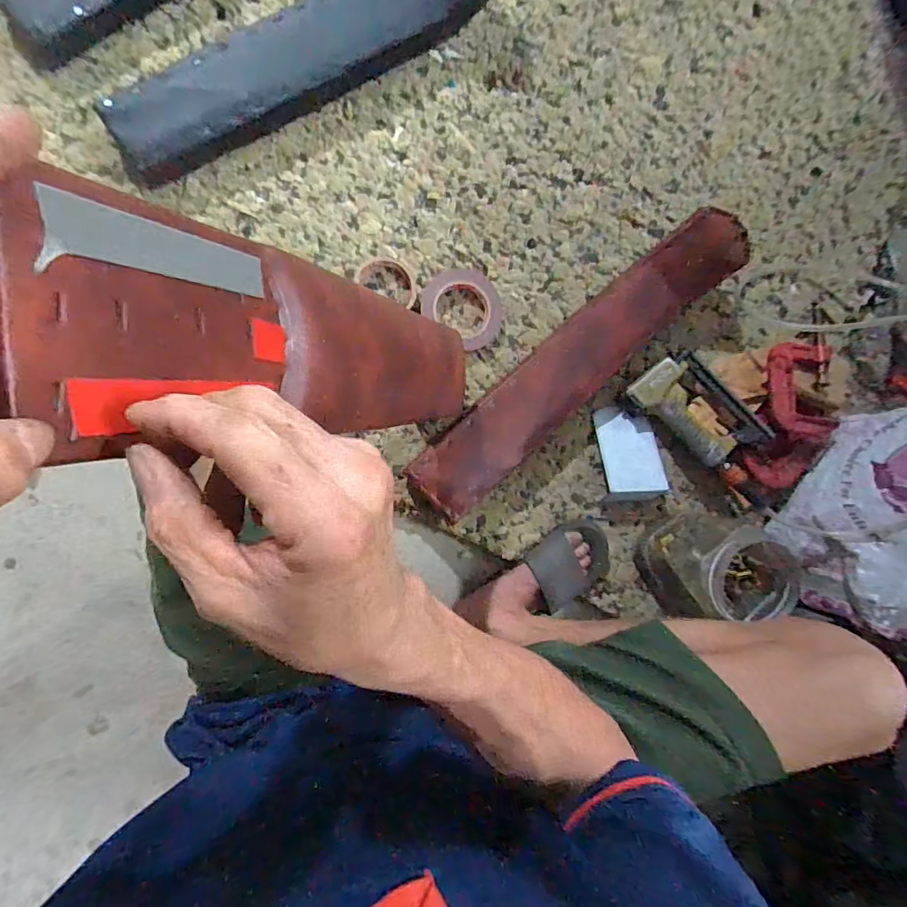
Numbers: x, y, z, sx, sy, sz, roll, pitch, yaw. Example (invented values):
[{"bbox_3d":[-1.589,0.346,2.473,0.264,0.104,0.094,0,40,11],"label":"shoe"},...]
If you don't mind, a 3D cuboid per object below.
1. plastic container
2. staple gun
[{"bbox_3d":[0.350,0.161,0.694,0.120,0.172,0.138,2,88,-10],"label":"plastic container"},{"bbox_3d":[0.365,-0.063,0.749,0.125,0.067,0.185,-39,95,-9],"label":"staple gun"}]

